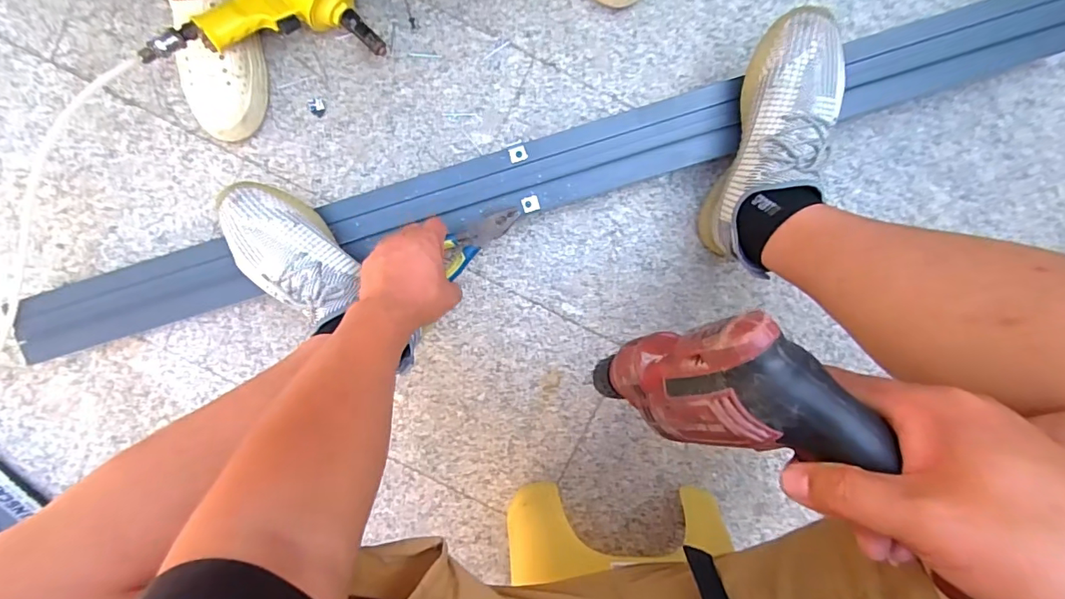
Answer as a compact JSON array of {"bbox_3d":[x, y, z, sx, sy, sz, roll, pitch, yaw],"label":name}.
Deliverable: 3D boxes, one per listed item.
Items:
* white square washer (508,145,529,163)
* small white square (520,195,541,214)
[{"bbox_3d":[-0.018,-0.183,0.630,0.022,0.005,0.020,-19,93,1],"label":"white square washer"},{"bbox_3d":[-0.002,-0.121,0.635,0.021,0.006,0.020,-17,93,1],"label":"small white square"}]

